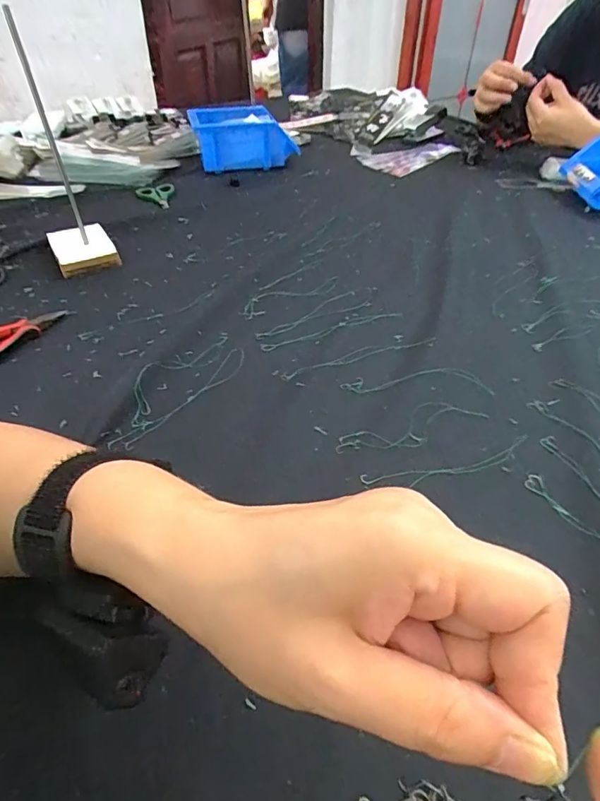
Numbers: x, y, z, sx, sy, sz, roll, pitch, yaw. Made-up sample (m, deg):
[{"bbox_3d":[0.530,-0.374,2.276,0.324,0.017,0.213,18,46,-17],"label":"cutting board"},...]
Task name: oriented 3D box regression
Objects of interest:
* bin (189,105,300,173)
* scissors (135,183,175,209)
[{"bbox_3d":[-0.106,-0.482,0.863,0.179,0.087,0.139,-12,44,-13],"label":"bin"},{"bbox_3d":[-0.228,-0.325,0.754,0.060,0.007,0.097,-12,44,-13],"label":"scissors"}]

